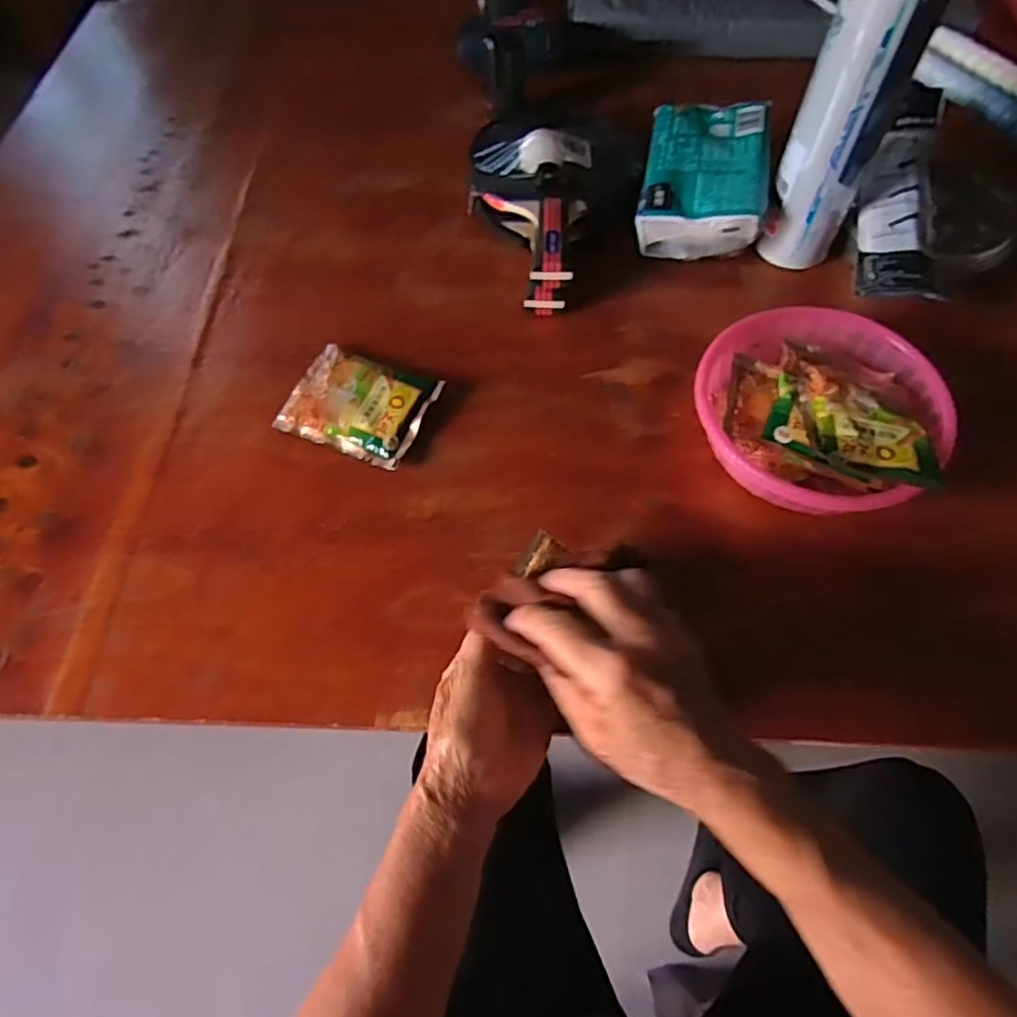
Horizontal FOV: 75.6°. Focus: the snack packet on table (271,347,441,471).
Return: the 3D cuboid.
[{"bbox_3d":[-0.121,-0.083,0.524,0.111,0.015,0.083,21,65,13],"label":"snack packet on table"}]

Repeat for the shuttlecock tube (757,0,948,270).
[{"bbox_3d":[0.257,-0.298,0.499,0.066,0.223,0.072,26,66,15],"label":"shuttlecock tube"}]

